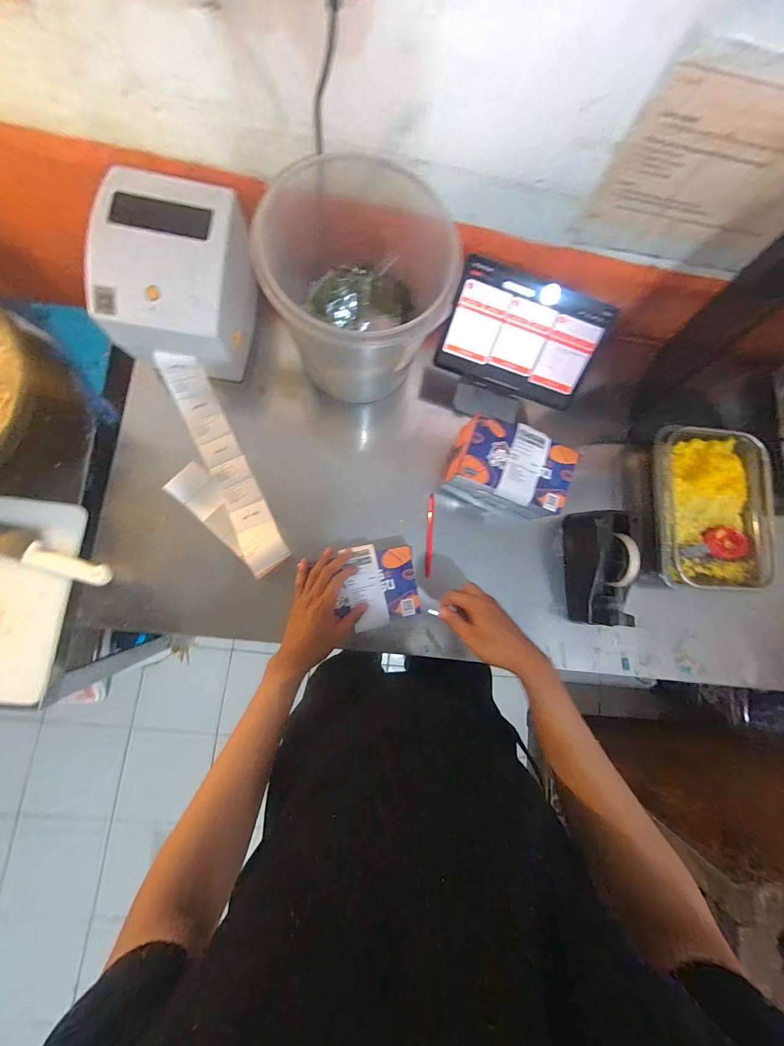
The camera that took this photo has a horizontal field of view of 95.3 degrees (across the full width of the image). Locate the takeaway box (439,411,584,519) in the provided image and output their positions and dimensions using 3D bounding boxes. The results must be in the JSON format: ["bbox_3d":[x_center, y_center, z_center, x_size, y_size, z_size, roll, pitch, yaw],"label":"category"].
[{"bbox_3d":[0.194,-0.087,0.620,0.180,0.129,0.122,18,82,-3],"label":"takeaway box"}]

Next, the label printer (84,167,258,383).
[{"bbox_3d":[-0.312,-0.353,0.548,0.185,0.162,0.208,7,83,-5],"label":"label printer"}]

